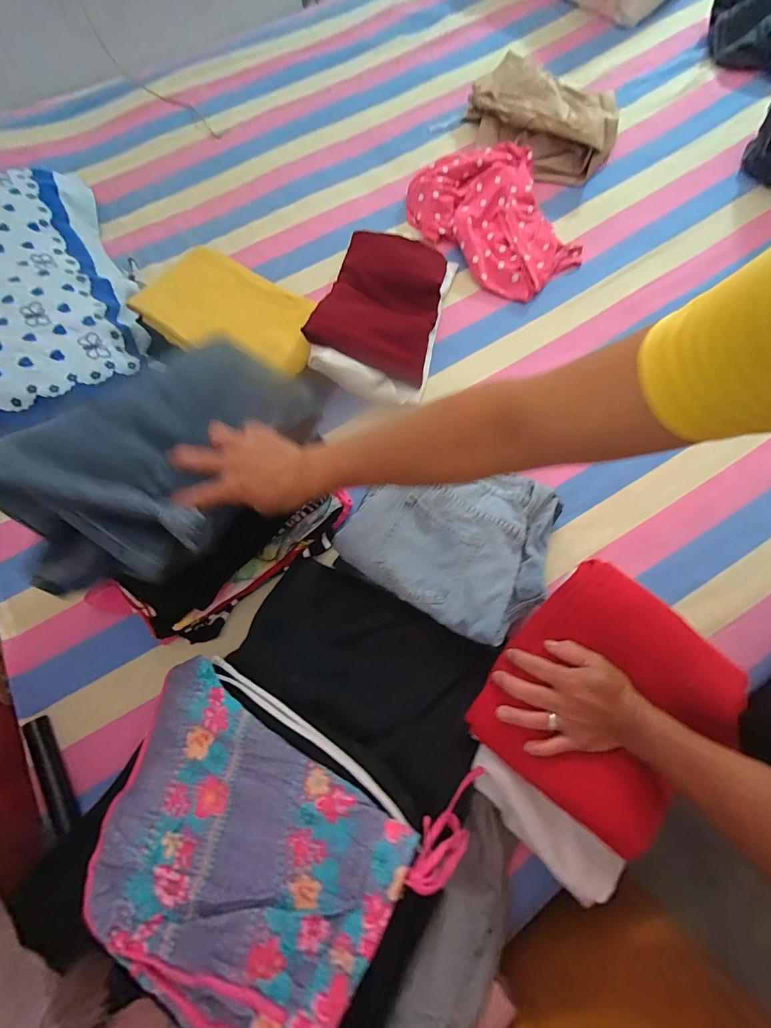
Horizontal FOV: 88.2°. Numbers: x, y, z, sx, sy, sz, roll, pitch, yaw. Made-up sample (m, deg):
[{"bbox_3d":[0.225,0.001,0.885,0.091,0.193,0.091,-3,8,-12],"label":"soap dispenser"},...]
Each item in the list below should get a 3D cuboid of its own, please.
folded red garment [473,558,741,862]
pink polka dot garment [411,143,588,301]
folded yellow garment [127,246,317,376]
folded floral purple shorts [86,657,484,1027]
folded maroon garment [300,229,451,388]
[{"bbox_3d":[0.230,0.188,0.418,0.194,0.045,0.241,41,77,15],"label":"folded red garment"},{"bbox_3d":[0.219,-0.570,0.744,0.255,0.051,0.327,-37,73,-10],"label":"pink polka dot garment"},{"bbox_3d":[-0.240,-0.321,0.640,0.255,0.025,0.181,27,72,-6],"label":"folded yellow garment"},{"bbox_3d":[-0.125,0.310,0.382,0.339,0.101,0.248,24,67,19],"label":"folded floral purple shorts"},{"bbox_3d":[-0.004,-0.365,0.680,0.188,0.060,0.277,13,71,7],"label":"folded maroon garment"}]

